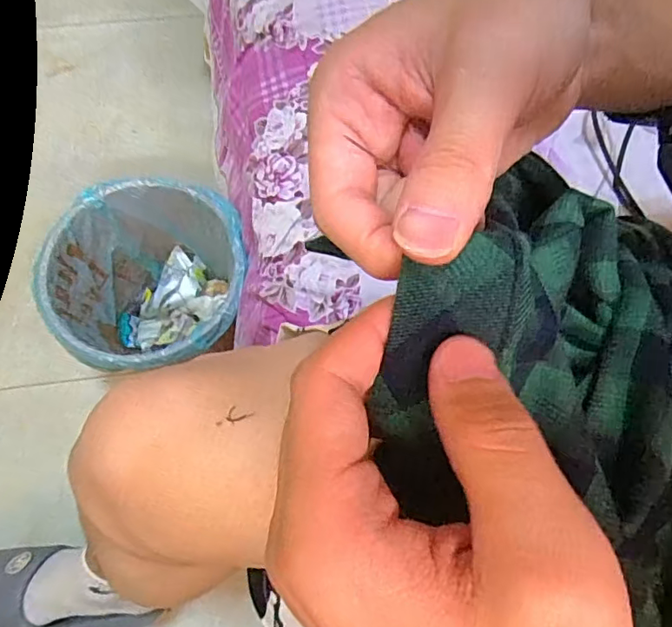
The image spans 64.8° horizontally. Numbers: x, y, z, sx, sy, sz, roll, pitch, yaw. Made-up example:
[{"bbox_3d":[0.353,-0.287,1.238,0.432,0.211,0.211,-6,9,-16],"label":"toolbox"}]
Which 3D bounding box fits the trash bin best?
[{"bbox_3d":[-0.249,-0.019,0.785,0.248,0.250,0.250,13,71,3],"label":"trash bin"}]

